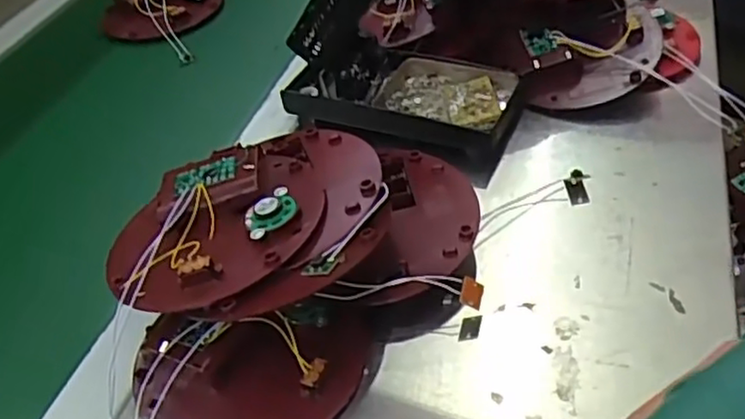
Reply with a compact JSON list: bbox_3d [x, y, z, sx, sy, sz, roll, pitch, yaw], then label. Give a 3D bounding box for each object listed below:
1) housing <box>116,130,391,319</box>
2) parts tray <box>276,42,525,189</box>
[{"bbox_3d":[-0.060,0.000,0.364,0.133,0.020,0.146,-7,42,7],"label":"housing"},{"bbox_3d":[0.022,-0.085,0.501,0.169,0.037,0.084,13,47,21],"label":"parts tray"}]

